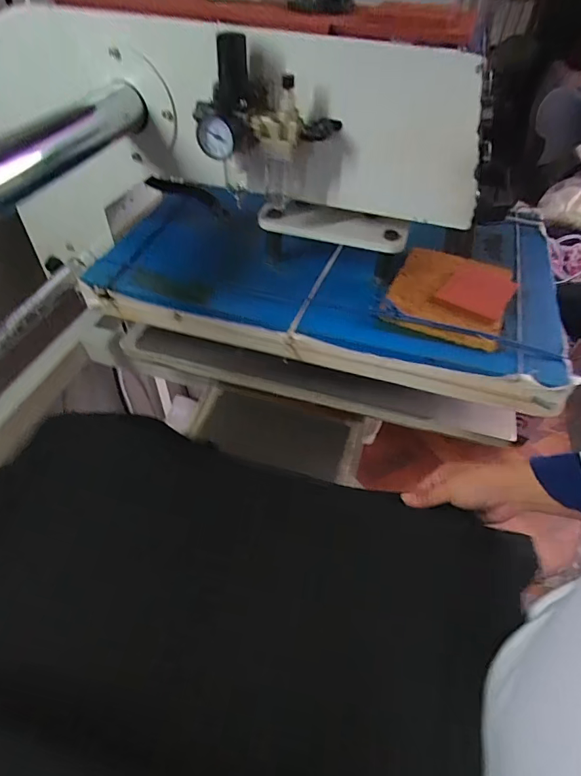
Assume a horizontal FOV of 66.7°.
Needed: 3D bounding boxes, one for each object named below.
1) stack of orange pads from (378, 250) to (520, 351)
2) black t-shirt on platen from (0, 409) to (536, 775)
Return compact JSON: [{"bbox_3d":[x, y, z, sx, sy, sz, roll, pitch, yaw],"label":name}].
[{"bbox_3d":[0.203,-0.124,0.557,0.135,0.019,0.181,20,50,16],"label":"stack of orange pads"},{"bbox_3d":[-0.075,0.251,0.413,0.543,0.059,0.430,15,49,11],"label":"black t-shirt on platen"}]

